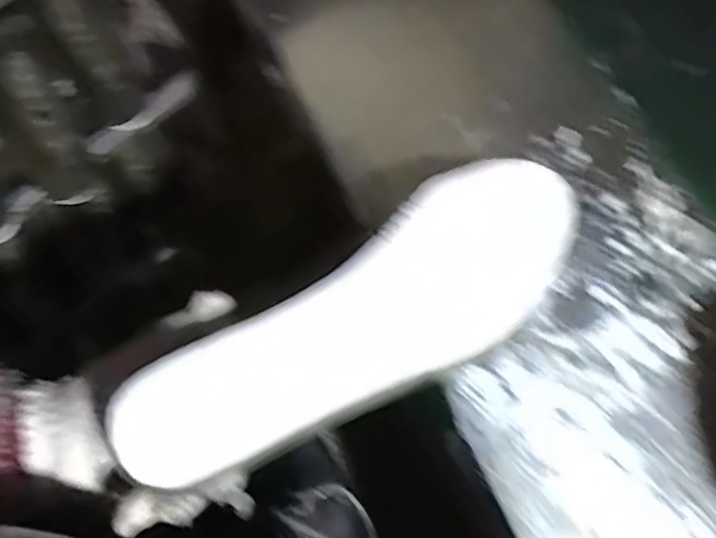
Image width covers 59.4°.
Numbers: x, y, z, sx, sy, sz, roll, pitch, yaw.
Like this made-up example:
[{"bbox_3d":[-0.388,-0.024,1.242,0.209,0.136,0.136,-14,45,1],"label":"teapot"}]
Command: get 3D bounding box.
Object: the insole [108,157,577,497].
[{"bbox_3d":[0.011,0.026,0.316,0.256,0.006,0.083,-34,87,-17],"label":"insole"}]

